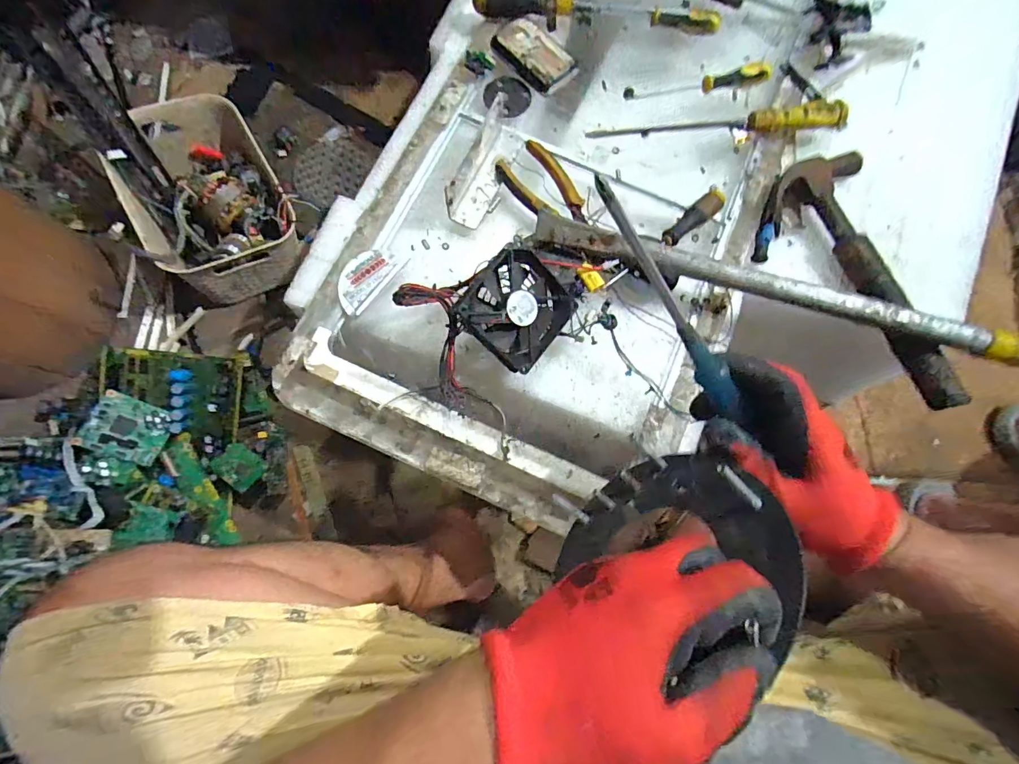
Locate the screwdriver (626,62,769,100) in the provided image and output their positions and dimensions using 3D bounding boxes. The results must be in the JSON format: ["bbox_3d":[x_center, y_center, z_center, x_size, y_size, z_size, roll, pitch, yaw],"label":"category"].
[{"bbox_3d":[0.224,-0.354,0.529,0.173,0.025,0.015,-9,77,-3],"label":"screwdriver"}]

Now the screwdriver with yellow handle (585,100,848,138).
[{"bbox_3d":[0.242,-0.299,0.512,0.290,0.032,0.028,-4,77,-2],"label":"screwdriver with yellow handle"}]

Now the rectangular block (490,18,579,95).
[{"bbox_3d":[0.028,-0.385,0.527,0.051,0.025,0.098,-42,81,-10],"label":"rectangular block"}]

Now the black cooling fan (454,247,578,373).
[{"bbox_3d":[0.009,-0.069,0.430,0.100,0.026,0.100,46,72,-23],"label":"black cooling fan"}]

